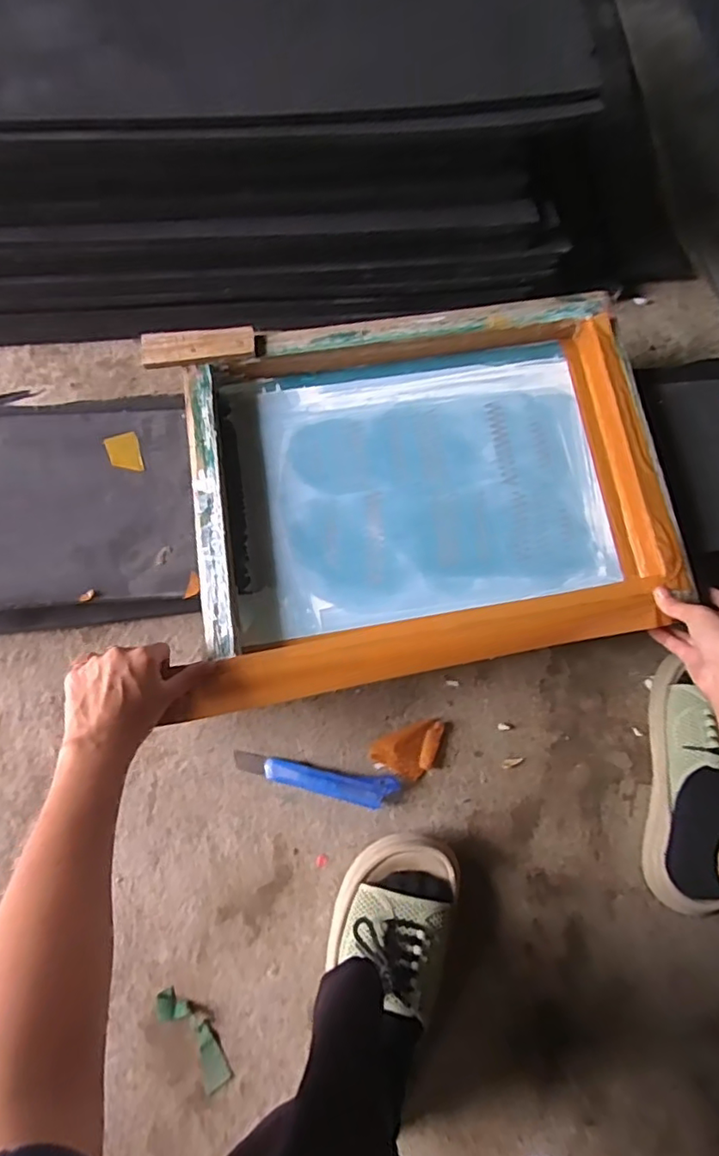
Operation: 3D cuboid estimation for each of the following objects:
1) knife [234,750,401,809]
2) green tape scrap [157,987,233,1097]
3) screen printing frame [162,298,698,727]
[{"bbox_3d":[-0.044,0.199,0.576,0.162,0.012,0.030,12,75,2],"label":"knife"},{"bbox_3d":[-0.145,0.406,0.513,0.033,0.007,0.092,-37,79,-10],"label":"green tape scrap"},{"bbox_3d":[0.065,-0.082,0.566,0.440,0.049,0.334,-10,76,-4],"label":"screen printing frame"}]

